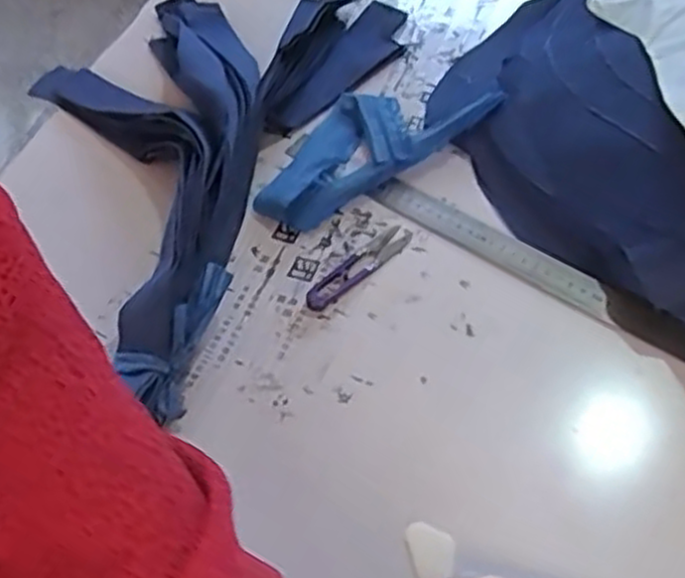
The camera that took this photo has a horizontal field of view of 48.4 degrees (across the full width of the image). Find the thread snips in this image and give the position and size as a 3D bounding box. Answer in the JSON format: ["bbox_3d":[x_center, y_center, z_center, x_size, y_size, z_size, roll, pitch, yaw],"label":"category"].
[{"bbox_3d":[0.013,-0.017,0.597,0.103,0.004,0.023,-39,59,-22],"label":"thread snips"}]

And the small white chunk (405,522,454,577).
[{"bbox_3d":[0.054,0.158,0.461,0.026,0.004,0.037,-15,53,-6],"label":"small white chunk"}]

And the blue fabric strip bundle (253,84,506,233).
[{"bbox_3d":[0.018,-0.132,0.669,0.223,0.019,0.108,-34,57,-19],"label":"blue fabric strip bundle"}]

